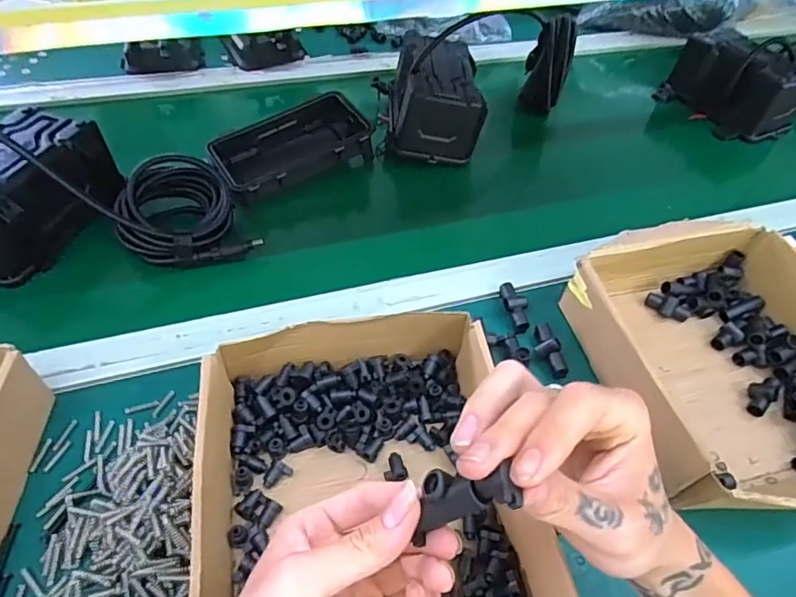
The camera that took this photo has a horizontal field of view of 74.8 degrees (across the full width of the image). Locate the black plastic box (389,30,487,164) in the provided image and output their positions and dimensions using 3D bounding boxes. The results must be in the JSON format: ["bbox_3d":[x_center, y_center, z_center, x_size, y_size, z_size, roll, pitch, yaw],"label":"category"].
[{"bbox_3d":[0.047,-0.255,0.645,0.104,0.068,0.159,3,52,-2],"label":"black plastic box"}]

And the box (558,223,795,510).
[{"bbox_3d":[0.279,0.047,0.444,0.206,0.064,0.251,-8,52,-11],"label":"box"}]

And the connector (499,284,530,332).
[{"bbox_3d":[0.110,0.005,0.491,0.019,0.013,0.052,-10,53,-12],"label":"connector"}]

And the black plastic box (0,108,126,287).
[{"bbox_3d":[-0.353,-0.104,0.493,0.105,0.096,0.163,15,52,7],"label":"black plastic box"}]

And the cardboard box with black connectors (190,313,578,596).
[{"bbox_3d":[-0.022,0.126,0.345,0.199,0.066,0.246,-7,52,-9],"label":"cardboard box with black connectors"}]

